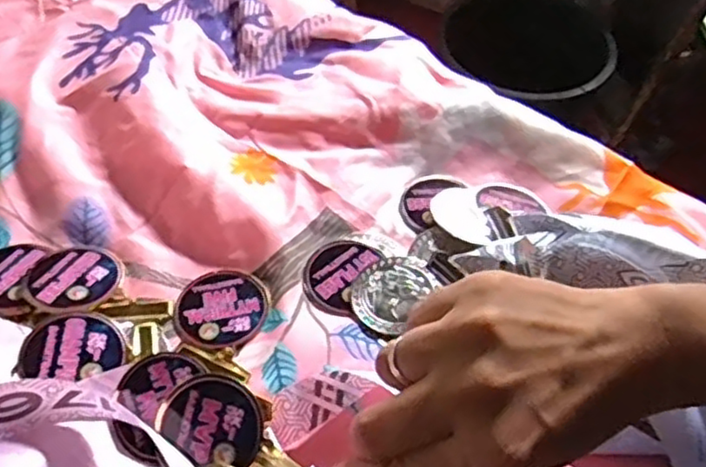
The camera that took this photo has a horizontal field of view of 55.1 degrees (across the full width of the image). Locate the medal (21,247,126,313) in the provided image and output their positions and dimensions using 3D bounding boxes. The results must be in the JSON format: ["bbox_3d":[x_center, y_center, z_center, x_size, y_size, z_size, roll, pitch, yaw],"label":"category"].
[{"bbox_3d":[-0.155,0.025,0.374,0.046,0.004,0.050,6,41,-6],"label":"medal"}]

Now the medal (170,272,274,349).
[{"bbox_3d":[-0.071,0.041,0.368,0.050,0.004,0.046,3,53,-3],"label":"medal"}]

